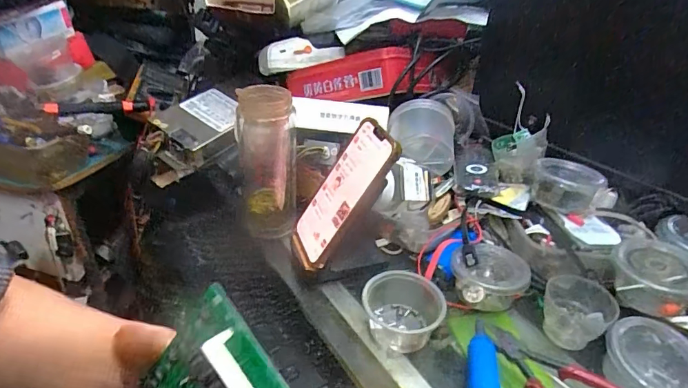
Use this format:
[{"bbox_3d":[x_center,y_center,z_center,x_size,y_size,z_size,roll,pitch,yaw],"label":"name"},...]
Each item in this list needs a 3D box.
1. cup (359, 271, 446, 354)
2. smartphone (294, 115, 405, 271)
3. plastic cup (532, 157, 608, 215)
[{"bbox_3d":[0.056,0.113,0.430,0.075,0.043,0.063,5,33,1],"label":"cup"},{"bbox_3d":[-0.003,0.001,0.480,0.016,0.164,0.074,22,21,-34],"label":"smartphone"},{"bbox_3d":[0.253,-0.008,0.508,0.070,0.038,0.059,7,33,6],"label":"plastic cup"}]

